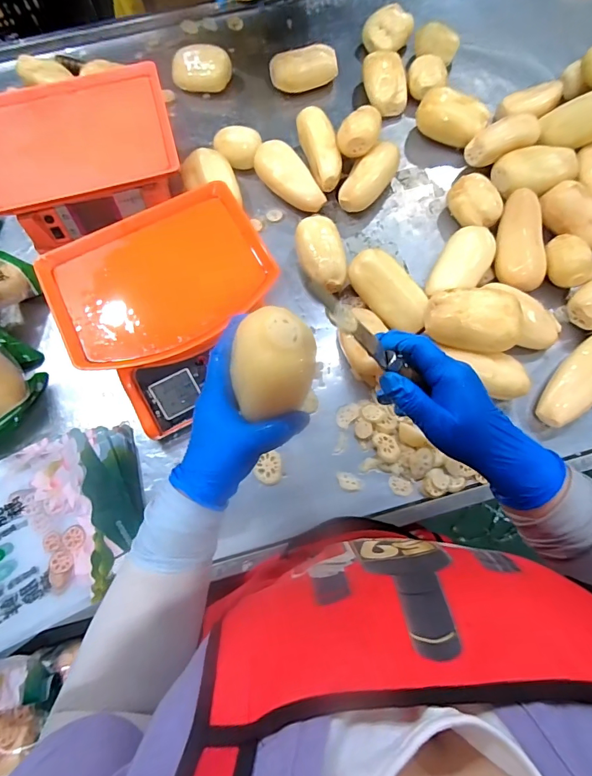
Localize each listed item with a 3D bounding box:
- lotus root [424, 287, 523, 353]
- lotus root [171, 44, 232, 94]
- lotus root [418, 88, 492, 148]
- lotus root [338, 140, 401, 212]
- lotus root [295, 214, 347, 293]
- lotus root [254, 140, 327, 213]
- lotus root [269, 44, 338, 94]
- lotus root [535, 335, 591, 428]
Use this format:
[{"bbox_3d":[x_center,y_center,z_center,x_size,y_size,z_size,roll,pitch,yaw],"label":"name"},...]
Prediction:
[{"bbox_3d":[0.240,-0.090,0.577,0.117,0.056,0.084,6,71,4],"label":"lotus root"},{"bbox_3d":[-0.183,-0.615,0.816,0.113,0.056,0.071,3,71,2],"label":"lotus root"},{"bbox_3d":[0.277,-0.480,0.751,0.121,0.069,0.073,29,74,11],"label":"lotus root"},{"bbox_3d":[0.128,-0.363,0.724,0.065,0.060,0.136,34,75,12],"label":"lotus root"},{"bbox_3d":[0.041,-0.208,0.671,0.072,0.052,0.124,-13,71,-3],"label":"lotus root"},{"bbox_3d":[-0.013,-0.354,0.722,0.064,0.054,0.148,-35,74,-10],"label":"lotus root"},{"bbox_3d":[0.018,-0.613,0.812,0.131,0.060,0.065,-25,72,-7],"label":"lotus root"},{"bbox_3d":[0.418,-0.025,0.593,0.189,0.062,0.071,-34,74,-9],"label":"lotus root"}]

